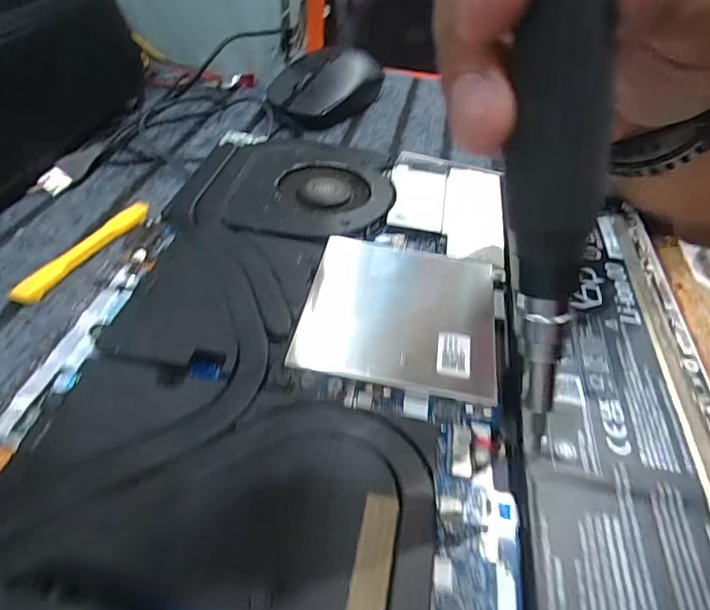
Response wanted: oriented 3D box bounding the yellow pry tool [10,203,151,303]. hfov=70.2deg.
[{"bbox_3d":[-0.127,-0.027,0.241,0.011,0.006,0.080,22,45,17],"label":"yellow pry tool"}]

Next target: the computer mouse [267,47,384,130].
[{"bbox_3d":[-0.018,-0.168,0.383,0.060,0.036,0.112,21,45,16],"label":"computer mouse"}]

